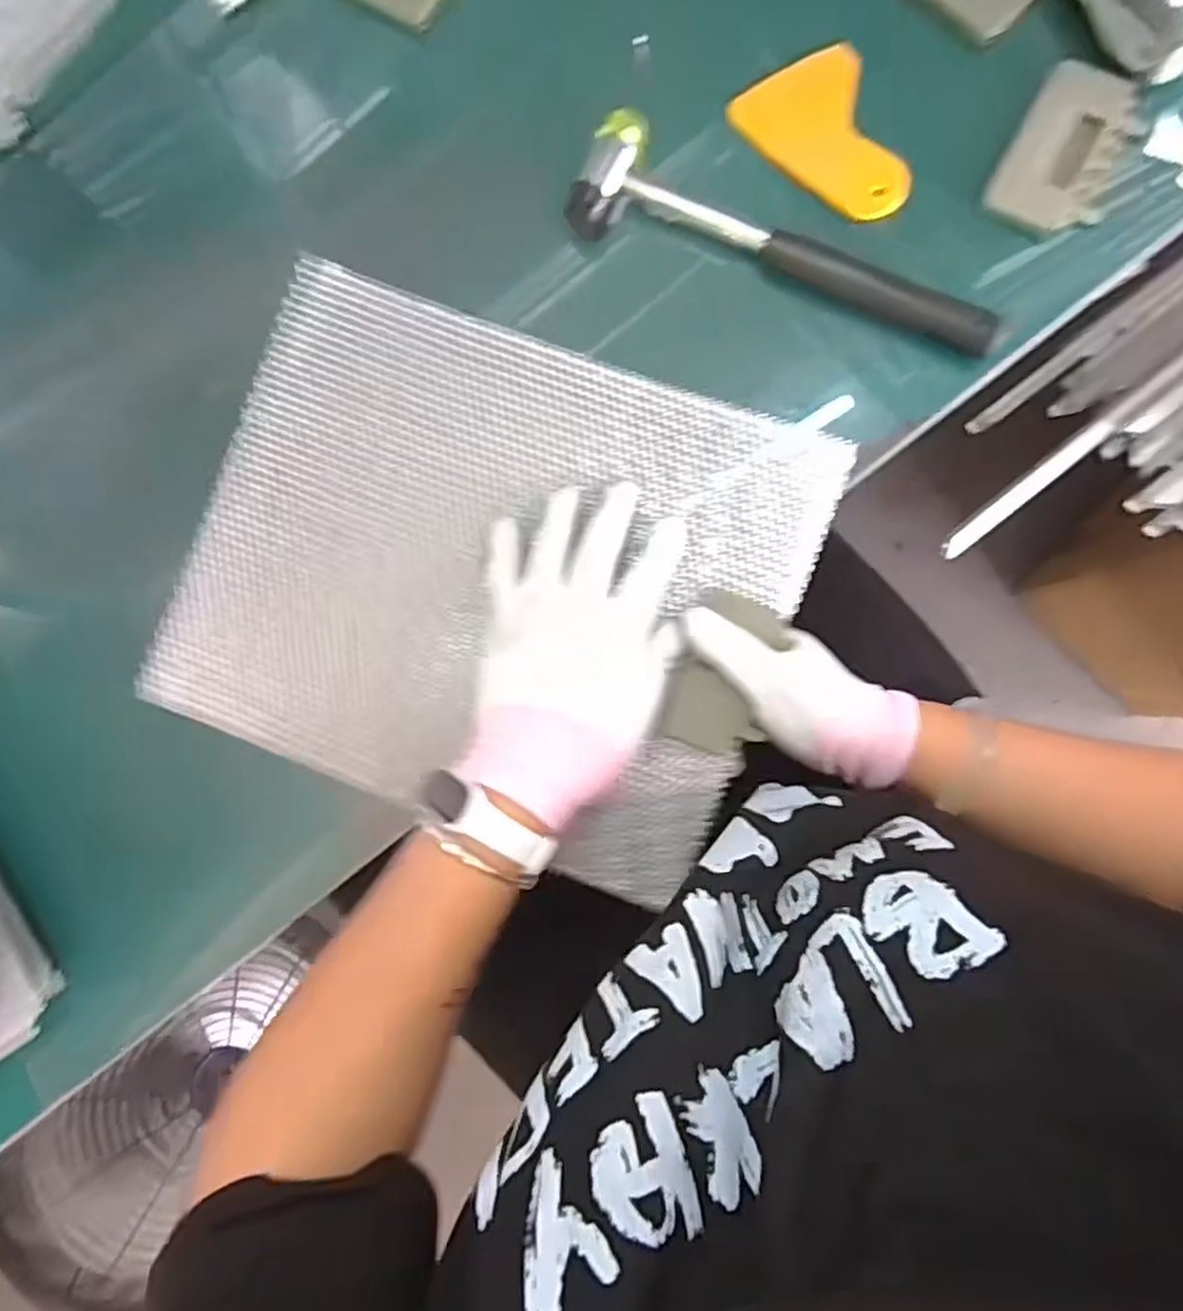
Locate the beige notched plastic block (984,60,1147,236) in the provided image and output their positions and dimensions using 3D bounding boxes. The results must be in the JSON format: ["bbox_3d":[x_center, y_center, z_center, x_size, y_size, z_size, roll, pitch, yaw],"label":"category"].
[{"bbox_3d":[0.253,-0.268,0.387,0.055,0.018,0.083,28,92,8],"label":"beige notched plastic block"}]

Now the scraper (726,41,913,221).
[{"bbox_3d":[0.128,-0.283,0.411,0.070,0.011,0.096,-22,85,6],"label":"scraper"}]

